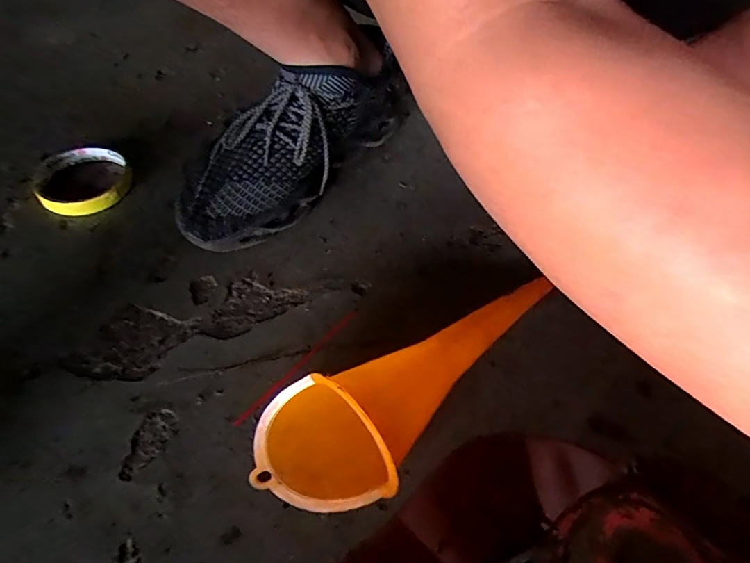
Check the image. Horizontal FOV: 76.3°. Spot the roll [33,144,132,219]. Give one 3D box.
[{"bbox_3d":[-0.283,-0.101,0.458,0.081,0.023,0.095,-30,58,-25],"label":"roll"}]

